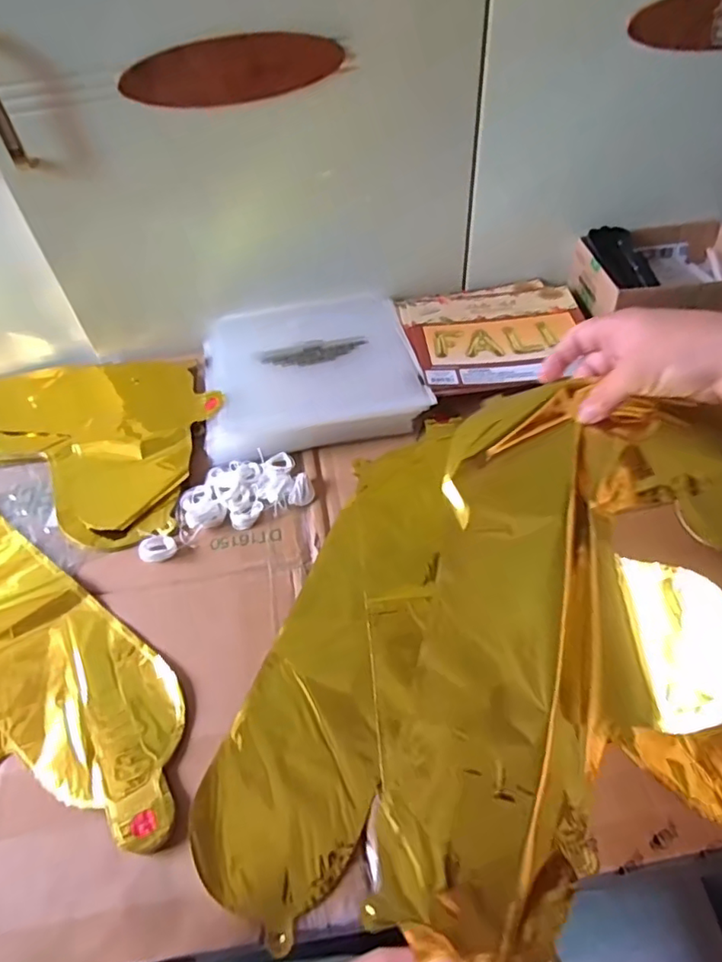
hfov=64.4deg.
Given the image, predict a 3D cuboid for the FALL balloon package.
[{"bbox_3d":[0.154,-0.168,0.642,0.198,0.011,0.176,-9,51,-4],"label":"FALL balloon package"}]

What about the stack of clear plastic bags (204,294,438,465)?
[{"bbox_3d":[-0.056,-0.128,0.628,0.222,0.027,0.230,-11,51,-5],"label":"stack of clear plastic bags"}]

